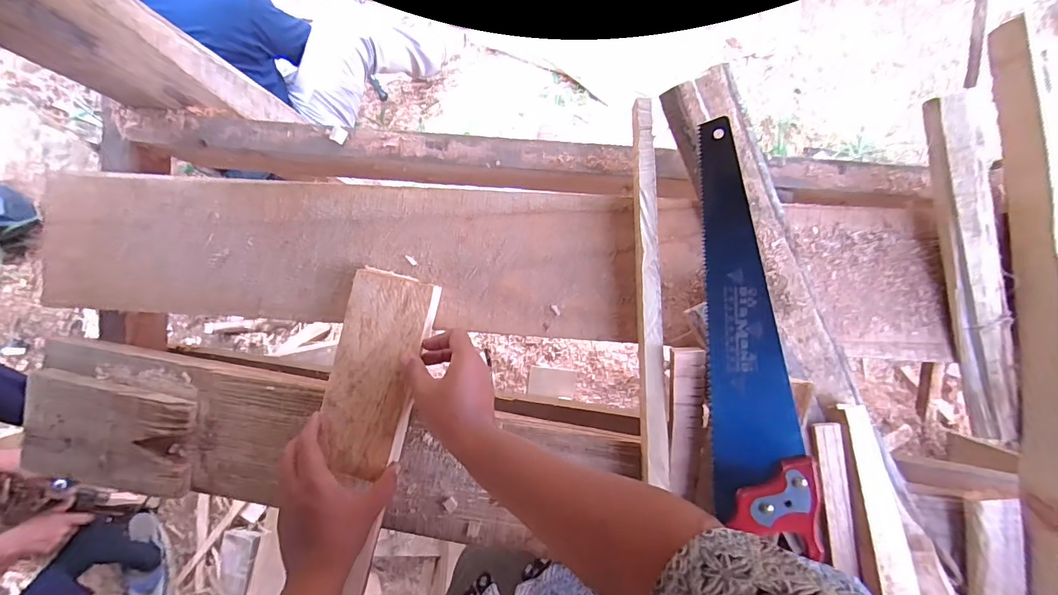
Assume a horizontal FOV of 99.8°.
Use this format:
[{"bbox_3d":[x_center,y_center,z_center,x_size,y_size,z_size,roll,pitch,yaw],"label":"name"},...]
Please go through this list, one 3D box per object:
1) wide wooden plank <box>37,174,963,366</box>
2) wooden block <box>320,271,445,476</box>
[{"bbox_3d":[-0.068,-0.043,0.518,1.032,0.032,0.163,3,88,4],"label":"wide wooden plank"},{"bbox_3d":[-0.173,0.084,0.511,0.093,0.029,0.224,13,89,4],"label":"wooden block"}]

